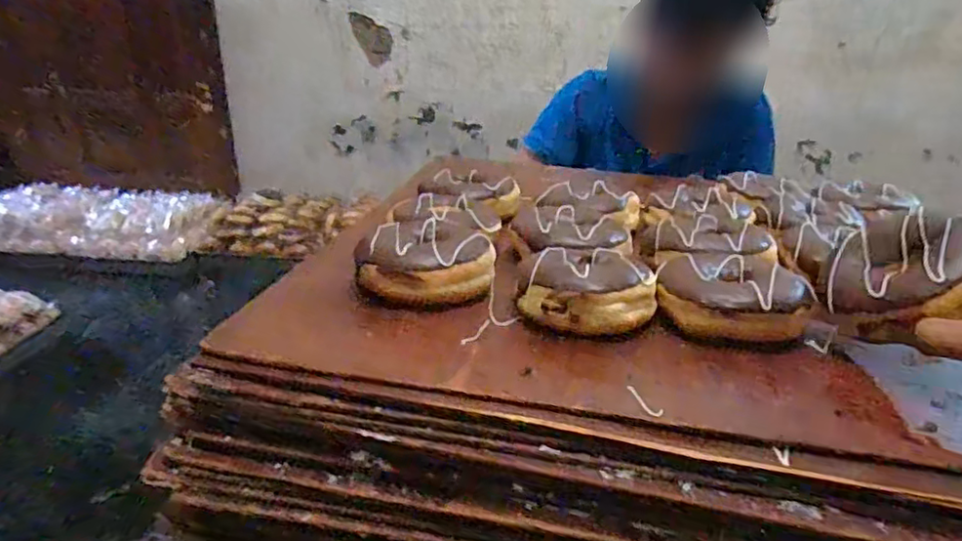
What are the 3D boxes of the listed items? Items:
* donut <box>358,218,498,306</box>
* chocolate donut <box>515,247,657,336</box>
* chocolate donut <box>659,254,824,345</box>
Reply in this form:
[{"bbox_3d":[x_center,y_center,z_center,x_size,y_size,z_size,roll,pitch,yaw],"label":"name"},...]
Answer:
[{"bbox_3d":[-0.038,-0.009,0.451,0.093,0.035,0.088,0,25,2],"label":"donut"},{"bbox_3d":[0.075,0.010,0.420,0.080,0.035,0.081,7,26,17],"label":"chocolate donut"},{"bbox_3d":[0.164,0.014,0.413,0.091,0.033,0.074,5,25,11],"label":"chocolate donut"}]

